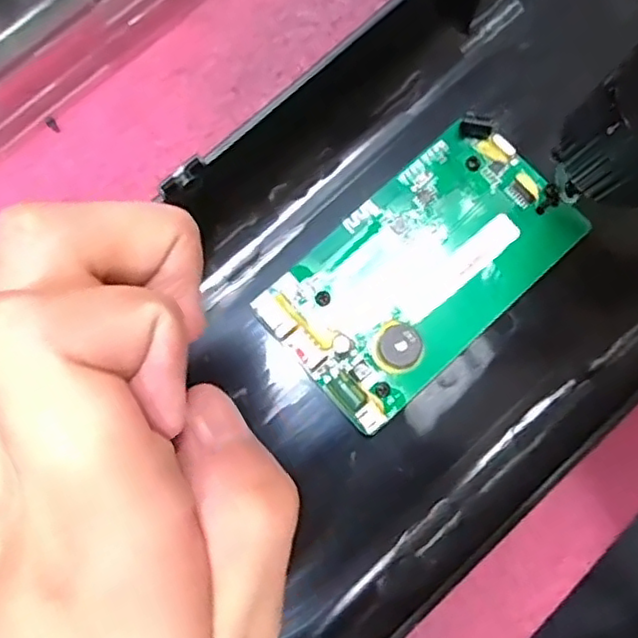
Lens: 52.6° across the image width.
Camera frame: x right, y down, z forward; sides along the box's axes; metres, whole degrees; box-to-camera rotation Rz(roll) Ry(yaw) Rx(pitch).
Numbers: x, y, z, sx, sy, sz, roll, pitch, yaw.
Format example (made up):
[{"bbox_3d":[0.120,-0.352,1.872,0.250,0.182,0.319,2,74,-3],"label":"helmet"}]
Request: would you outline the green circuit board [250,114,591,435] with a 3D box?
[{"bbox_3d":[0.035,-0.018,0.222,0.104,0.013,0.059,-42,83,-8],"label":"green circuit board"}]

